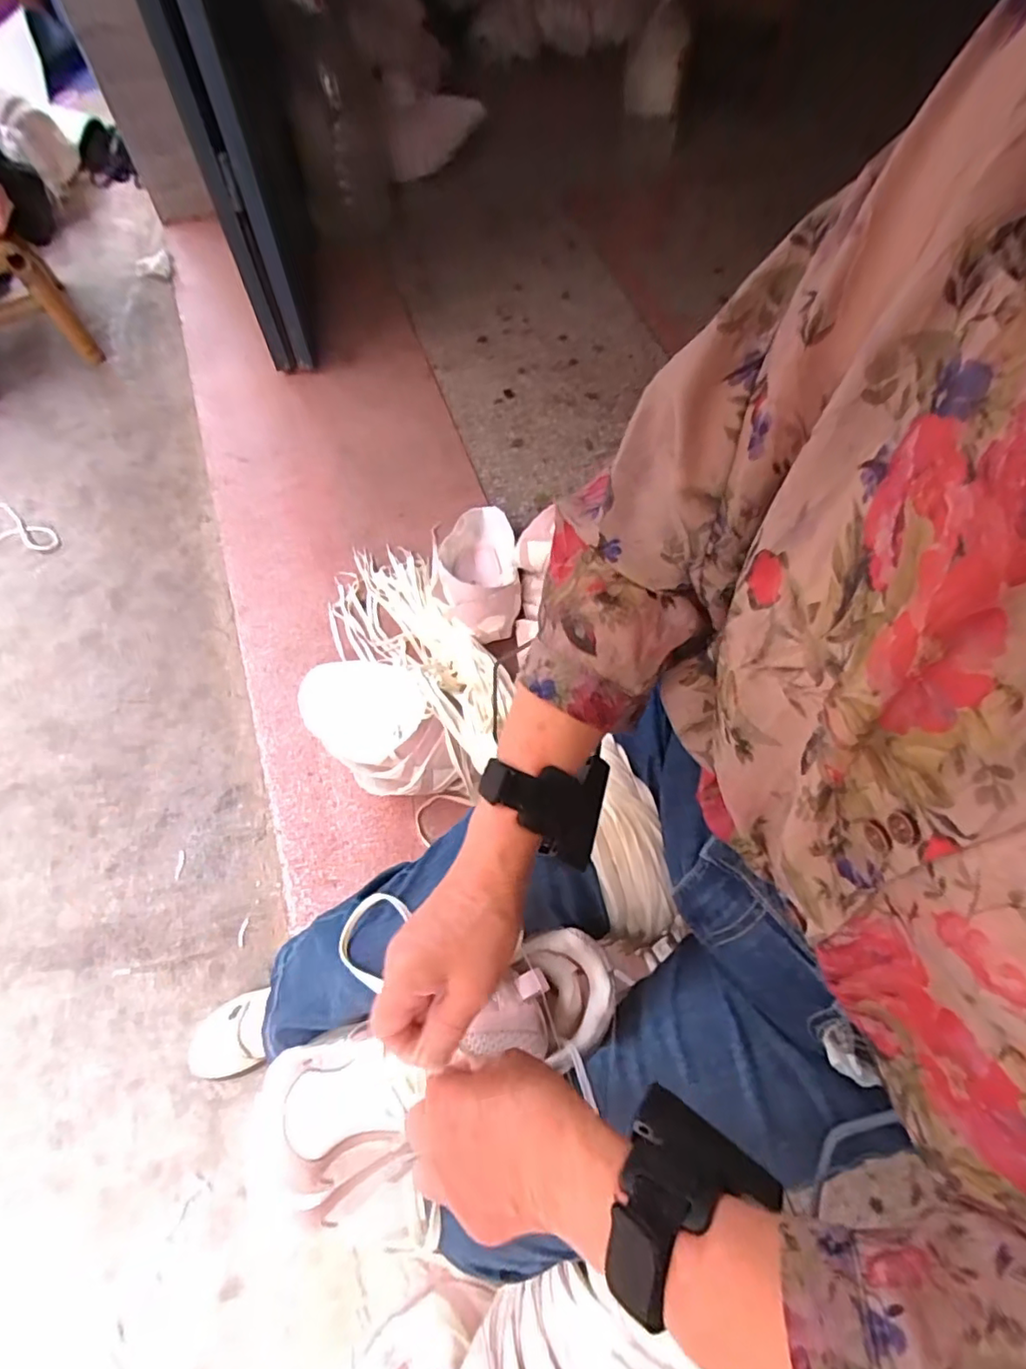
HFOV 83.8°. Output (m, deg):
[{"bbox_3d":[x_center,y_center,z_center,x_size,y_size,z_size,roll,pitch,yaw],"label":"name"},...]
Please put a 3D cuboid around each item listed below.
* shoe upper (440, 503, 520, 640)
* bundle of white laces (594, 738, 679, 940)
[{"bbox_3d":[-0.061,-0.206,1.031,0.141,0.098,0.276,-2,47,0],"label":"shoe upper"},{"bbox_3d":[0.090,0.138,0.437,0.058,0.035,0.158,-10,104,-4],"label":"bundle of white laces"}]

